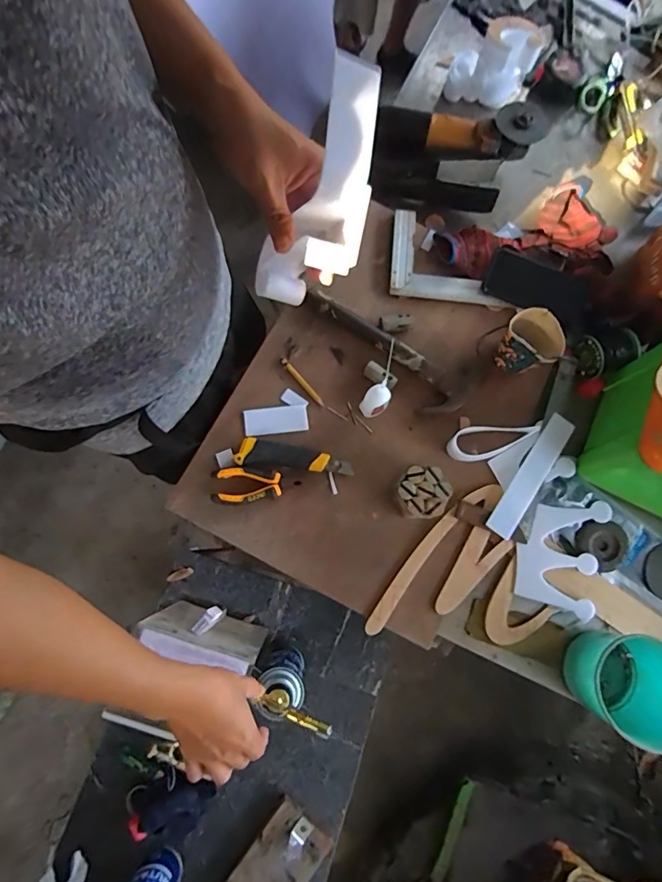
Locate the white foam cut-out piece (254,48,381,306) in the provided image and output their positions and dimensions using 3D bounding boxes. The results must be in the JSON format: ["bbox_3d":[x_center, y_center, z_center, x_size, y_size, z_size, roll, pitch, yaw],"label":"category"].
[{"bbox_3d":[-0.007,-0.188,0.391,0.088,0.195,0.066,46,47,9],"label":"white foam cut-out piece"}]

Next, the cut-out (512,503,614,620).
[{"bbox_3d":[0.337,0.159,0.688,0.123,0.006,0.163,18,79,-1],"label":"cut-out"}]

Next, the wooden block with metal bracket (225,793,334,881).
[{"bbox_3d":[-0.093,0.667,0.722,0.100,0.026,0.175,41,79,8],"label":"wooden block with metal bracket"}]

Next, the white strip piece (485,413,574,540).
[{"bbox_3d":[0.297,0.050,0.697,0.038,0.005,0.204,35,80,2],"label":"white strip piece"}]

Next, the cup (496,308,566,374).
[{"bbox_3d":[0.294,-0.143,0.699,0.079,0.081,0.068,35,78,6],"label":"cup"}]

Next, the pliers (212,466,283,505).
[{"bbox_3d":[-0.121,0.063,0.664,0.097,0.012,0.050,-3,76,-3],"label":"pliers"}]

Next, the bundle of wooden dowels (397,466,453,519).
[{"bbox_3d":[0.129,0.075,0.667,0.069,0.048,0.069,0,76,-2],"label":"bundle of wooden dowels"}]

